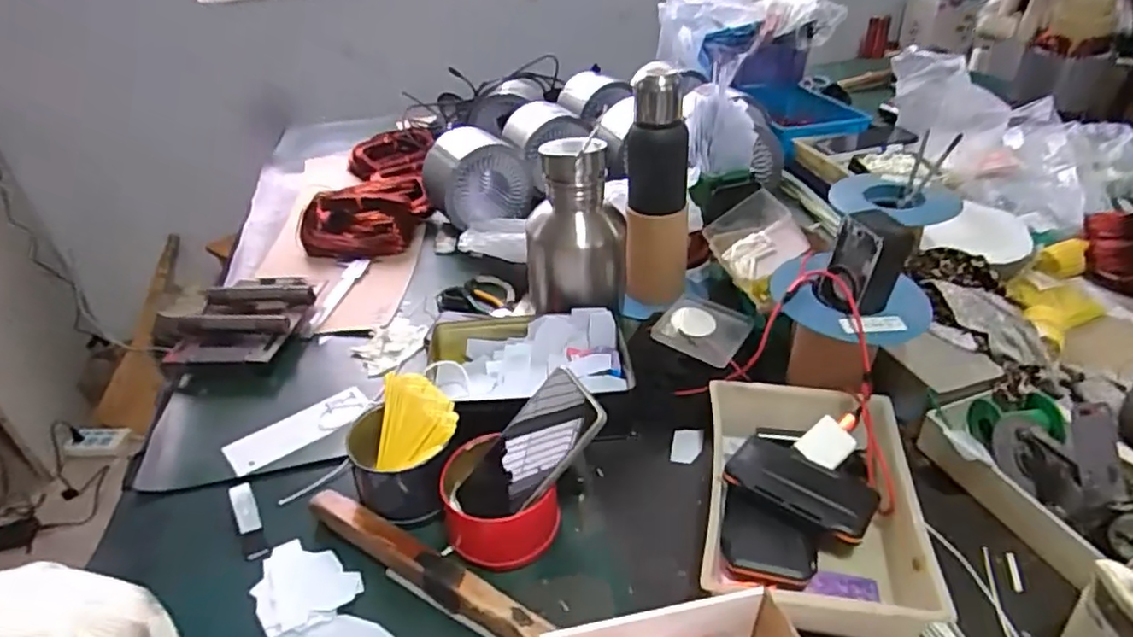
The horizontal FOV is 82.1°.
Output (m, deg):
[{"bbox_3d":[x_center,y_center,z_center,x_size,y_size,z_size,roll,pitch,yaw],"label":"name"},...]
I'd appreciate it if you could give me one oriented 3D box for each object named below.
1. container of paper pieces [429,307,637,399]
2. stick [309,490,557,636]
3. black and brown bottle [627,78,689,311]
[{"bbox_3d":[-0.044,0.053,0.738,0.229,0.058,0.124,-1,34,5],"label":"container of paper pieces"},{"bbox_3d":[-0.126,0.208,0.555,0.249,0.024,0.034,18,40,29],"label":"stick"},{"bbox_3d":[0.117,-0.159,0.832,0.076,0.281,0.064,4,35,11],"label":"black and brown bottle"}]

